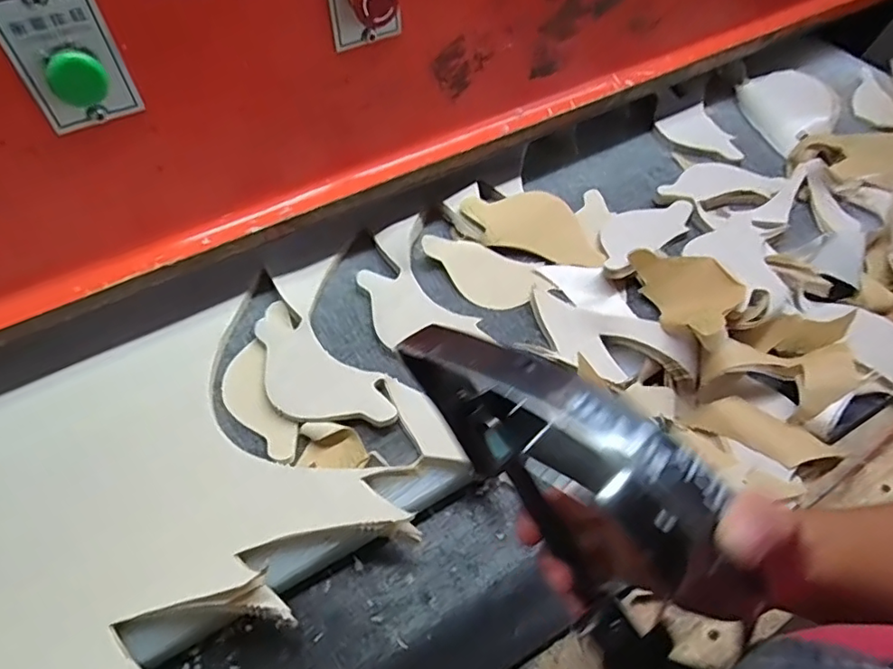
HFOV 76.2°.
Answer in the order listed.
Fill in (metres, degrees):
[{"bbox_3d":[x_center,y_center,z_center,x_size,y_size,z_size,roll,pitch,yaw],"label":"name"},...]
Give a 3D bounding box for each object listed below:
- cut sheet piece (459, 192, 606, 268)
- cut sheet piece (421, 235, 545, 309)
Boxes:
[{"bbox_3d":[0.096,-0.123,0.626,0.154,0.018,0.069,15,83,-1],"label":"cut sheet piece"},{"bbox_3d":[0.034,-0.071,0.600,0.122,0.021,0.067,15,57,8],"label":"cut sheet piece"}]

